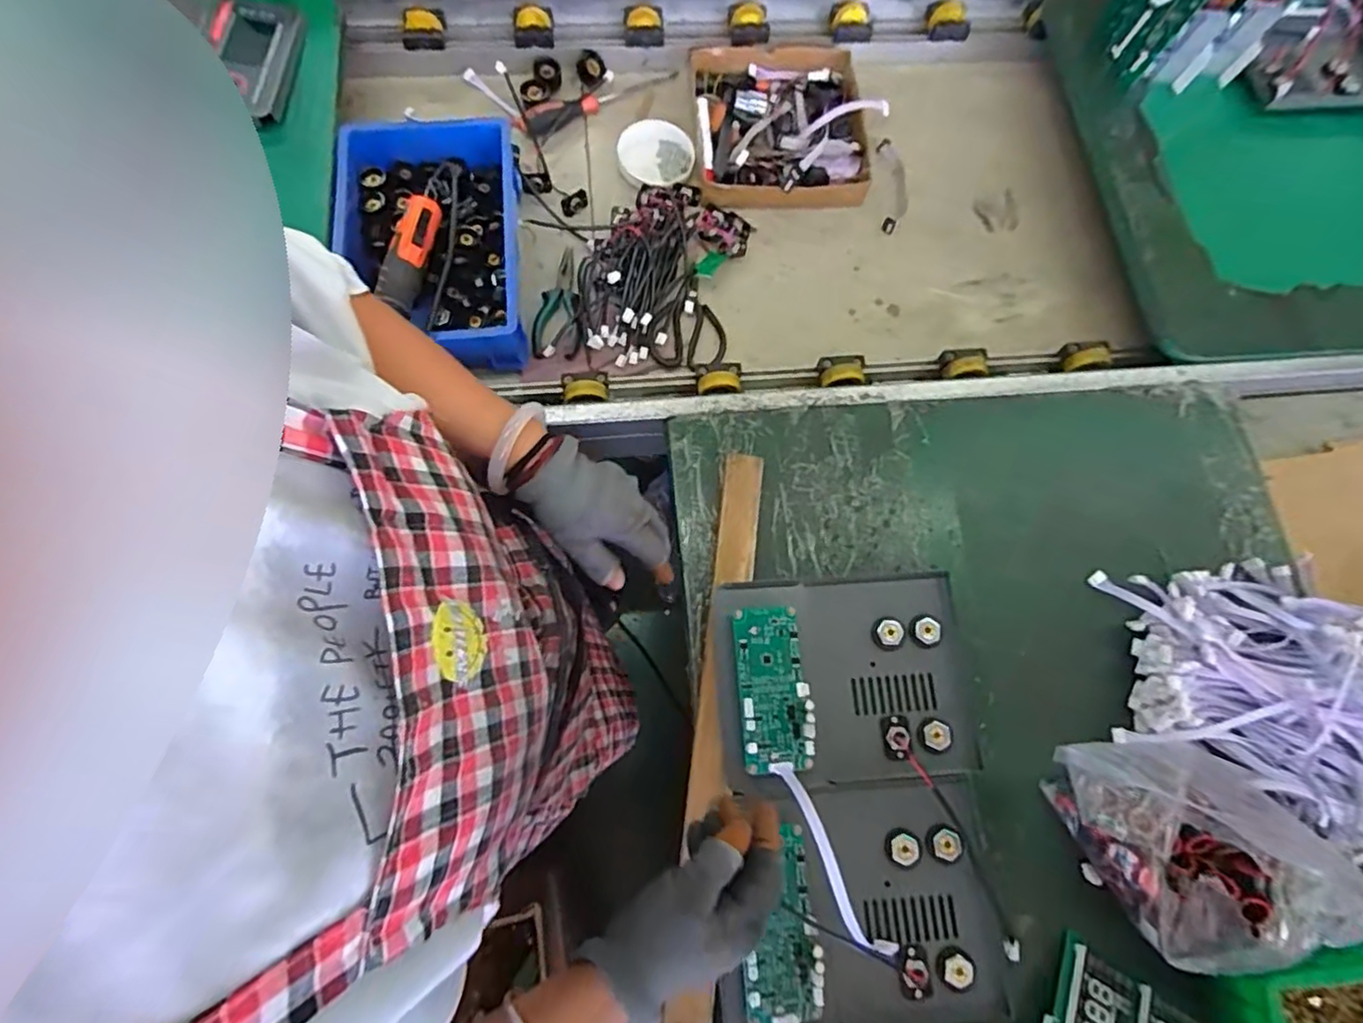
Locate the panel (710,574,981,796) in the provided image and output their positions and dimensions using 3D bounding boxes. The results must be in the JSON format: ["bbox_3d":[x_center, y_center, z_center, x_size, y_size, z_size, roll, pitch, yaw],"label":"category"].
[{"bbox_3d":[0.147,0.151,0.567,0.230,0.036,0.175,-4,75,-4],"label":"panel"}]

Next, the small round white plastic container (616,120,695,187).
[{"bbox_3d":[-0.034,-0.477,0.837,0.092,0.044,0.095,1,75,-3],"label":"small round white plastic container"}]

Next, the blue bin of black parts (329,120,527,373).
[{"bbox_3d":[-0.295,-0.313,0.733,0.207,0.072,0.317,-5,75,-4],"label":"blue bin of black parts"}]

